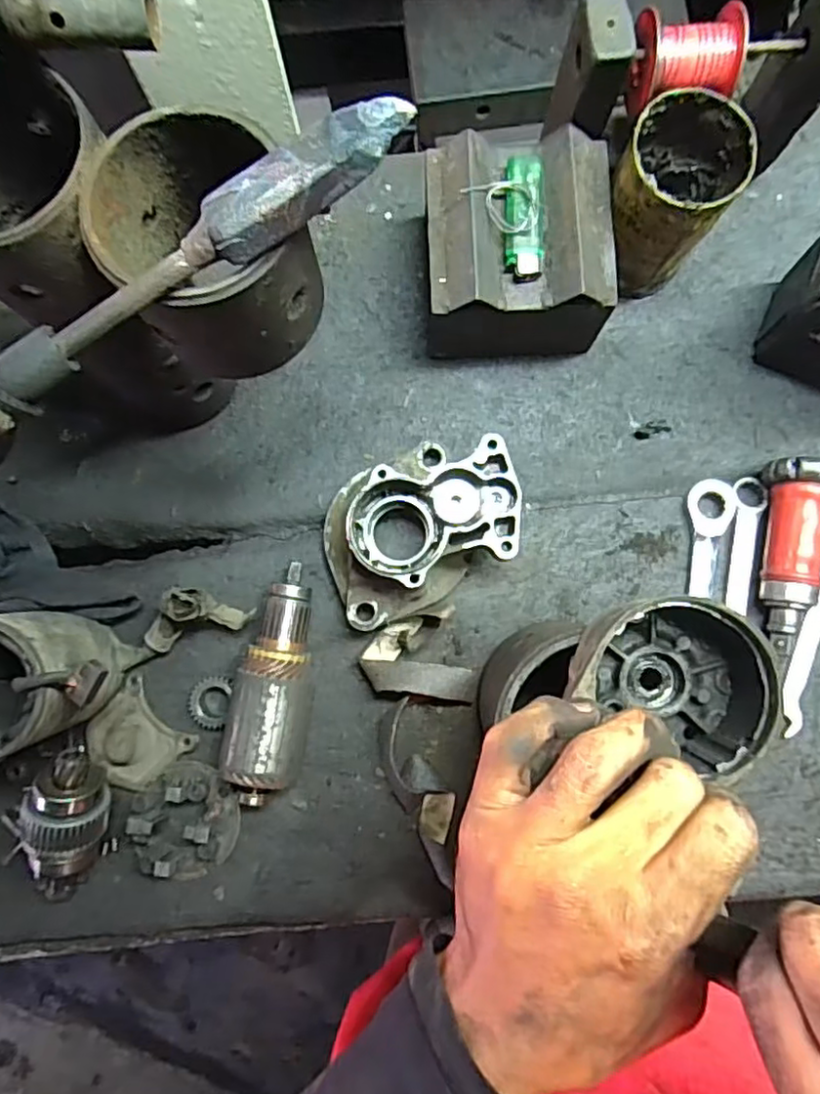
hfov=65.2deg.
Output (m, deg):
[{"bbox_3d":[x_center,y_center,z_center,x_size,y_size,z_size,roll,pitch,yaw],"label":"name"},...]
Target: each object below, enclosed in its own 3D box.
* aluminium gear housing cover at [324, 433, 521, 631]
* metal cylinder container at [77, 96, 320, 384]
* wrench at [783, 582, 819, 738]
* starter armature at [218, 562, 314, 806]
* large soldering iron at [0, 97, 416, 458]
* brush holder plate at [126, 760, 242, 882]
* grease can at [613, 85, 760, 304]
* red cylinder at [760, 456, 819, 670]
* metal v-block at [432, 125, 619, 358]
[{"bbox_3d":[0.007,-0.014,0.444,0.134,0.061,0.106,-19,83,0],"label":"aluminium gear housing cover"},{"bbox_3d":[-0.089,-0.134,0.290,0.079,0.078,0.085,0,82,2],"label":"metal cylinder container"},{"bbox_3d":[0.286,0.055,0.451,0.019,0.008,0.156,19,85,4],"label":"wrench"},{"bbox_3d":[-0.094,0.094,0.443,0.051,0.050,0.156,5,84,3],"label":"starter armature"},{"bbox_3d":[-0.117,-0.086,0.246,0.273,0.033,0.026,-35,83,-3],"label":"large soldering iron"},{"bbox_3d":[-0.158,0.194,0.445,0.071,0.030,0.066,0,84,2],"label":"brush holder plate"},{"bbox_3d":[0.170,-0.229,0.436,0.069,0.115,0.077,31,86,5],"label":"grease can"},{"bbox_3d":[0.258,0.008,0.440,0.042,0.044,0.134,12,84,4],"label":"red cylinder"},{"bbox_3d":[0.074,-0.202,0.446,0.121,0.092,0.120,-1,84,2],"label":"metal v-block"}]

